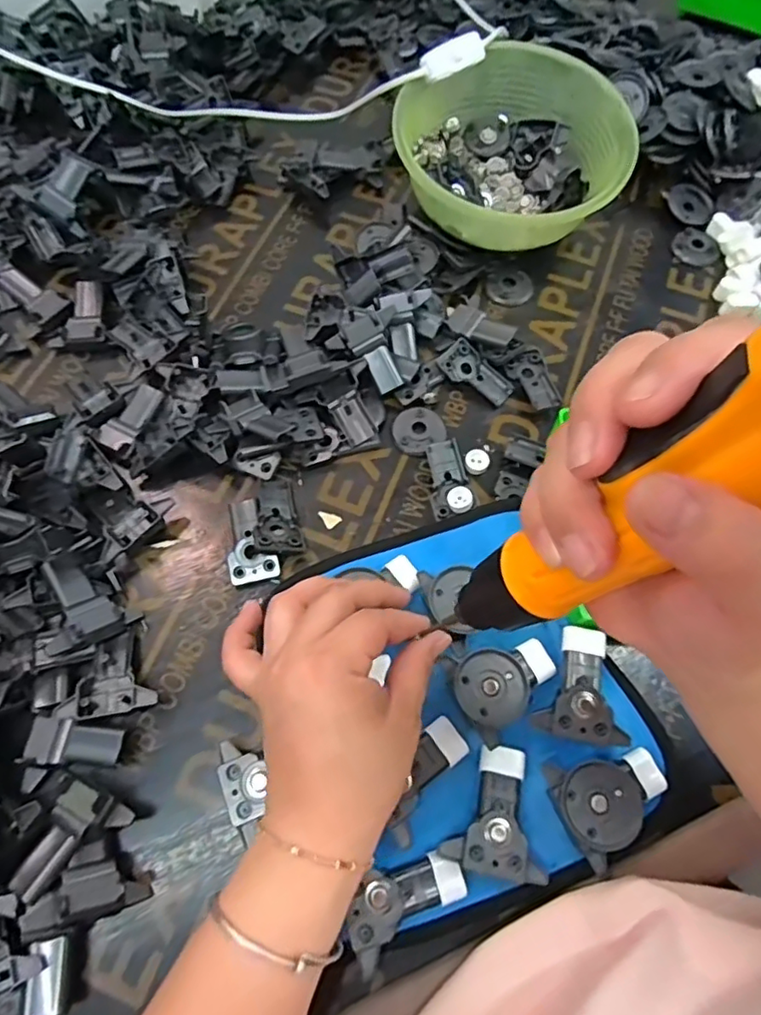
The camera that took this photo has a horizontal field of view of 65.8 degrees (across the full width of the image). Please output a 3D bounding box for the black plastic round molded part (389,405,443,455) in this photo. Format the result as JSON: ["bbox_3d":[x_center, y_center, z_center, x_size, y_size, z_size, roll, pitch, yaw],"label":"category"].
[{"bbox_3d":[0.028,-0.059,0.444,0.038,0.009,0.037,0,66,-1],"label":"black plastic round molded part"}]

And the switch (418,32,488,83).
[{"bbox_3d":[0.059,-0.366,0.477,0.055,0.018,0.016,-31,71,-13],"label":"switch"}]

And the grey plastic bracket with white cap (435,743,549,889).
[{"bbox_3d":[0.070,0.169,0.324,0.051,0.018,0.065,22,68,8],"label":"grey plastic bracket with white cap"}]

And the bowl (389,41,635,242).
[{"bbox_3d":[0.106,-0.308,0.506,0.184,0.076,0.181,0,66,-1],"label":"bowl"}]

